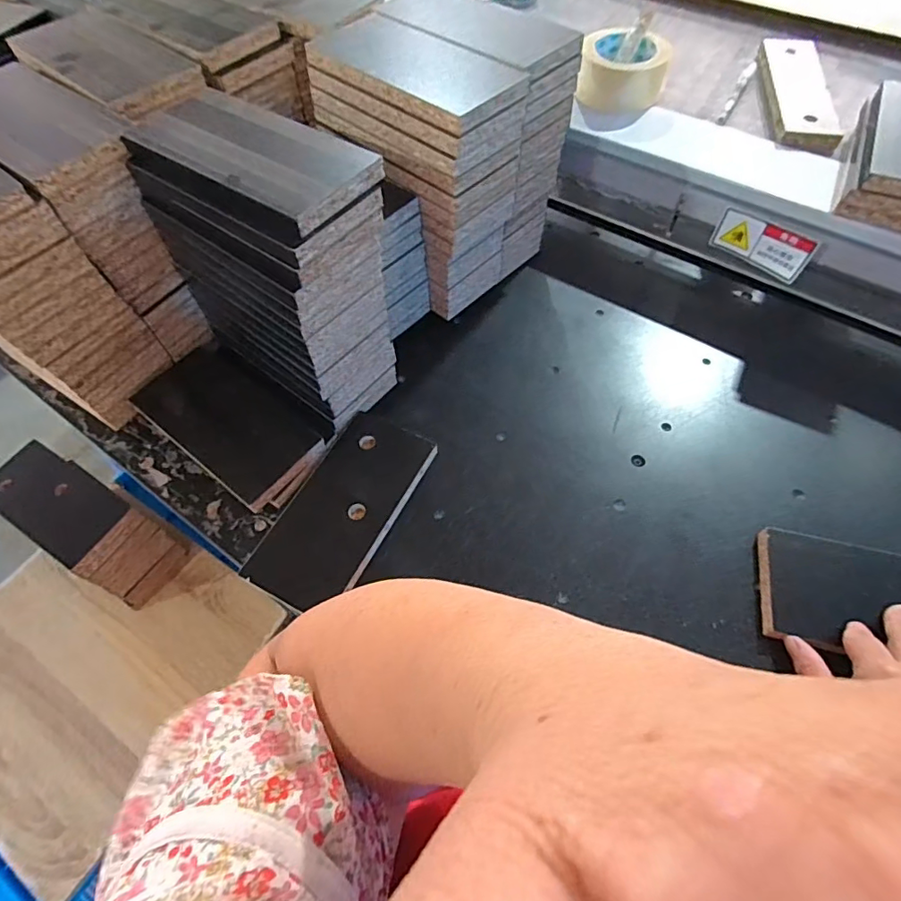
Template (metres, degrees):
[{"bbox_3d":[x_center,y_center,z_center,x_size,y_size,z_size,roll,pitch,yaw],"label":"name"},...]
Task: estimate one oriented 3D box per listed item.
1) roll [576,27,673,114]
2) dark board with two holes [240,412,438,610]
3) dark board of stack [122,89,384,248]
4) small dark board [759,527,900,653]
[{"bbox_3d":[0.206,-0.453,0.618,0.104,0.059,0.095,5,60,5],"label":"roll"},{"bbox_3d":[-0.095,0.050,0.463,0.090,0.017,0.183,25,63,15],"label":"dark board with two holes"},{"bbox_3d":[-0.154,-0.224,0.385,0.192,0.016,0.098,31,65,18],"label":"dark board of stack"},{"bbox_3d":[0.359,0.122,0.413,0.201,0.017,0.090,9,63,6],"label":"small dark board"}]

